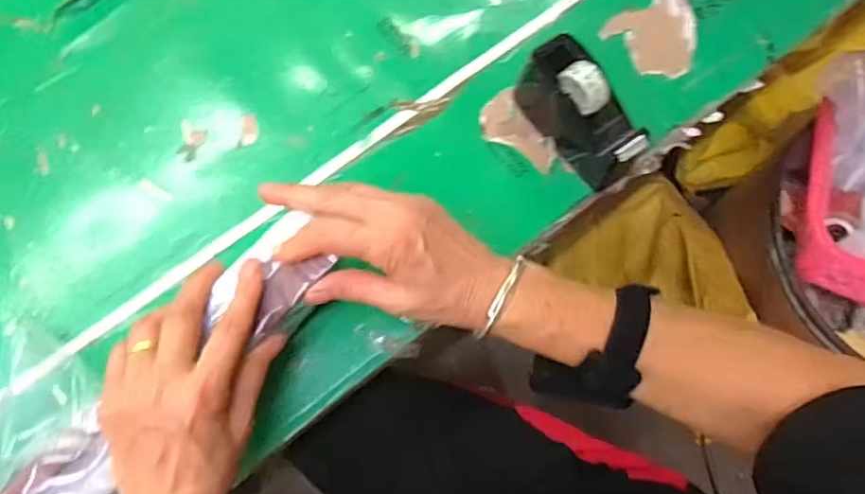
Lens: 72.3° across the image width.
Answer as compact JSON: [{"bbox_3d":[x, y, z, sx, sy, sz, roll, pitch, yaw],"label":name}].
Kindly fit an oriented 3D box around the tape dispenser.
[{"bbox_3d":[0.119,-0.108,0.472,0.044,0.069,0.114,-33,79,-8],"label":"tape dispenser"}]

